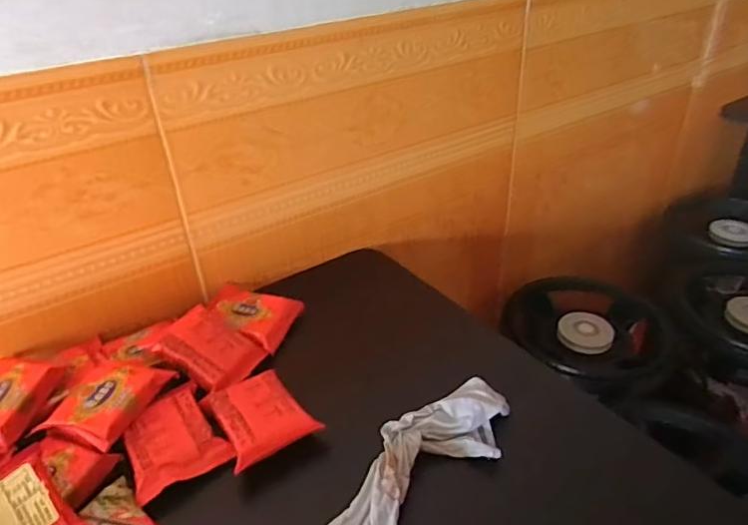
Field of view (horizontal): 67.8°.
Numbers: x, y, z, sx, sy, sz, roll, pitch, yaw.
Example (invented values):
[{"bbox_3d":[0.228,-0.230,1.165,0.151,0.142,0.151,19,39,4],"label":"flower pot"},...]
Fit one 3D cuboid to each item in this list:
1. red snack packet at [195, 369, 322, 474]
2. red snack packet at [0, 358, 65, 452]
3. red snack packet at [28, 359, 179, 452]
[{"bbox_3d":[-0.090,0.116,0.434,0.063,0.013,0.072,-24,39,-29],"label":"red snack packet"},{"bbox_3d":[-0.293,0.108,0.438,0.062,0.023,0.076,4,34,9],"label":"red snack packet"},{"bbox_3d":[-0.206,0.108,0.432,0.060,0.025,0.080,8,35,15],"label":"red snack packet"}]

